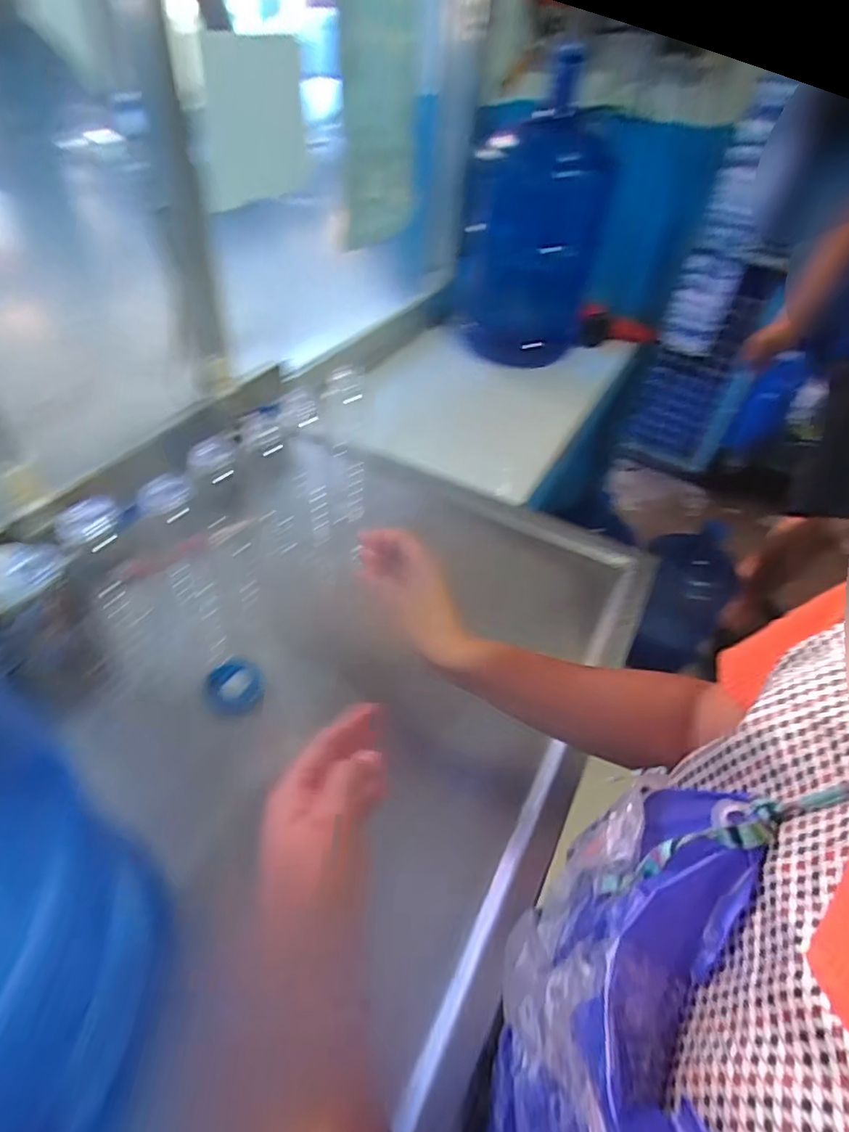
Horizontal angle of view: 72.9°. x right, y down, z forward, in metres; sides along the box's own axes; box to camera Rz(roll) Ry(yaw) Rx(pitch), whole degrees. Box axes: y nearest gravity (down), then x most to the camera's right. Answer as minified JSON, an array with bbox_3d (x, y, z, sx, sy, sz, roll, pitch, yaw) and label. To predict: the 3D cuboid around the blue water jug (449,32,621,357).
[{"bbox_3d":[0.198,-0.650,1.066,0.243,0.434,0.296,10,43,6],"label":"blue water jug"}]

